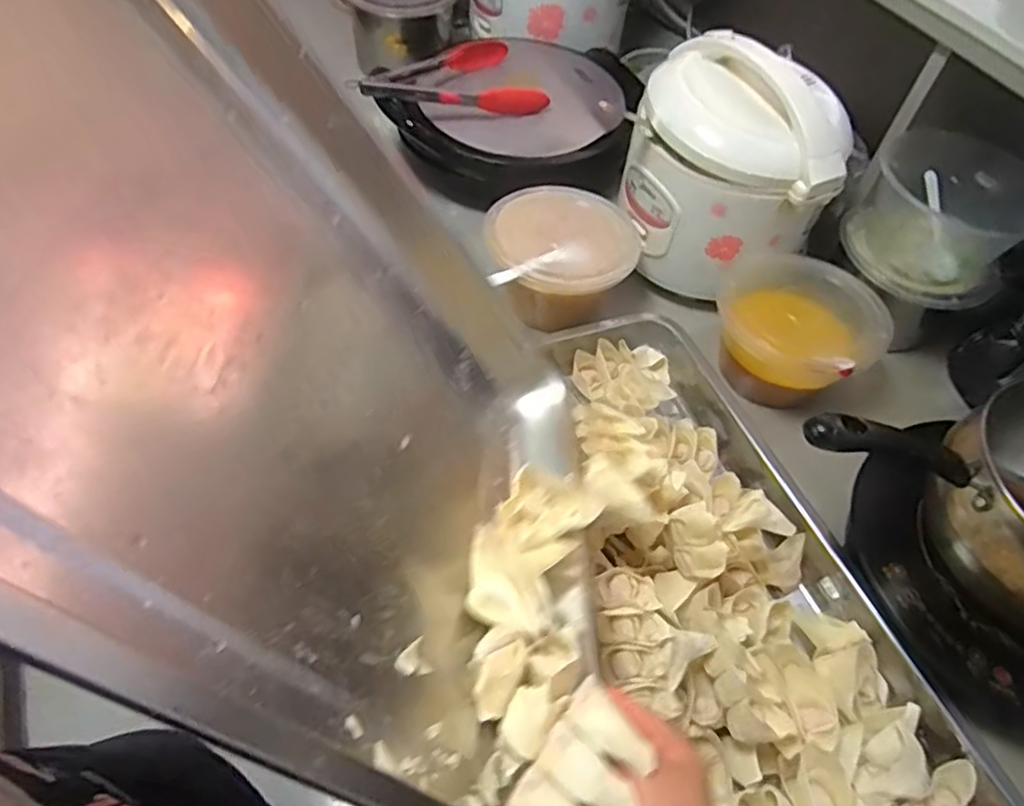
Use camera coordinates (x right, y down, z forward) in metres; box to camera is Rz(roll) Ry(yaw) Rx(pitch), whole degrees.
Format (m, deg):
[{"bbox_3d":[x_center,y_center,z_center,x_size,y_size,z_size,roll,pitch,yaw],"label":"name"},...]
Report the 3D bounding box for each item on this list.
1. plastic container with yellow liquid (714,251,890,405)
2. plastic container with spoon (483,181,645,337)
[{"bbox_3d":[0.303,-0.069,0.742,0.168,0.119,0.152,28,55,15],"label":"plastic container with yellow liquid"},{"bbox_3d":[0.054,-0.157,0.794,0.167,0.109,0.170,1,53,-5],"label":"plastic container with spoon"}]

